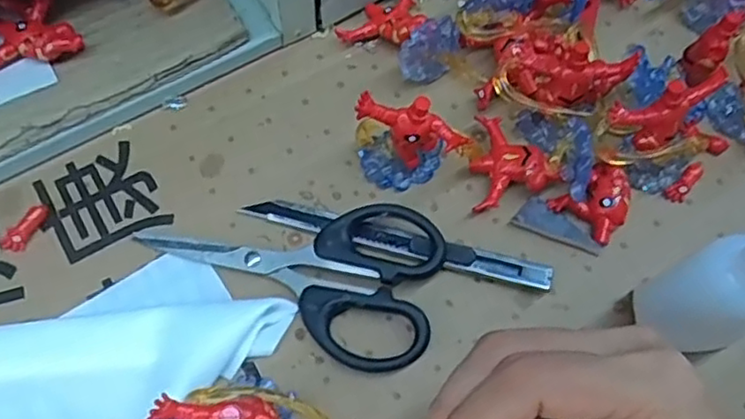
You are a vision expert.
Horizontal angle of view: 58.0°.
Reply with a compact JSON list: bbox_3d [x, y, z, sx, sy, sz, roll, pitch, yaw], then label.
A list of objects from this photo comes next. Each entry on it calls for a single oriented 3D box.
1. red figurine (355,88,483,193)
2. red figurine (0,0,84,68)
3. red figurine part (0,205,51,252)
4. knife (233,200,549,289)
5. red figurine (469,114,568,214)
[{"bbox_3d":[0.018,-0.028,0.288,0.052,0.049,0.026,15,65,4],"label":"red figurine"},{"bbox_3d":[-0.157,-0.082,0.305,0.046,0.011,0.035,-12,66,-9],"label":"red figurine"},{"bbox_3d":[-0.147,0.008,0.286,0.008,0.008,0.024,37,68,13],"label":"red figurine part"},{"bbox_3d":[0.010,0.014,0.287,0.133,0.011,0.011,15,65,4],"label":"knife"},{"bbox_3d":[0.063,-0.023,0.303,0.037,0.020,0.045,-1,65,-4],"label":"red figurine"}]

